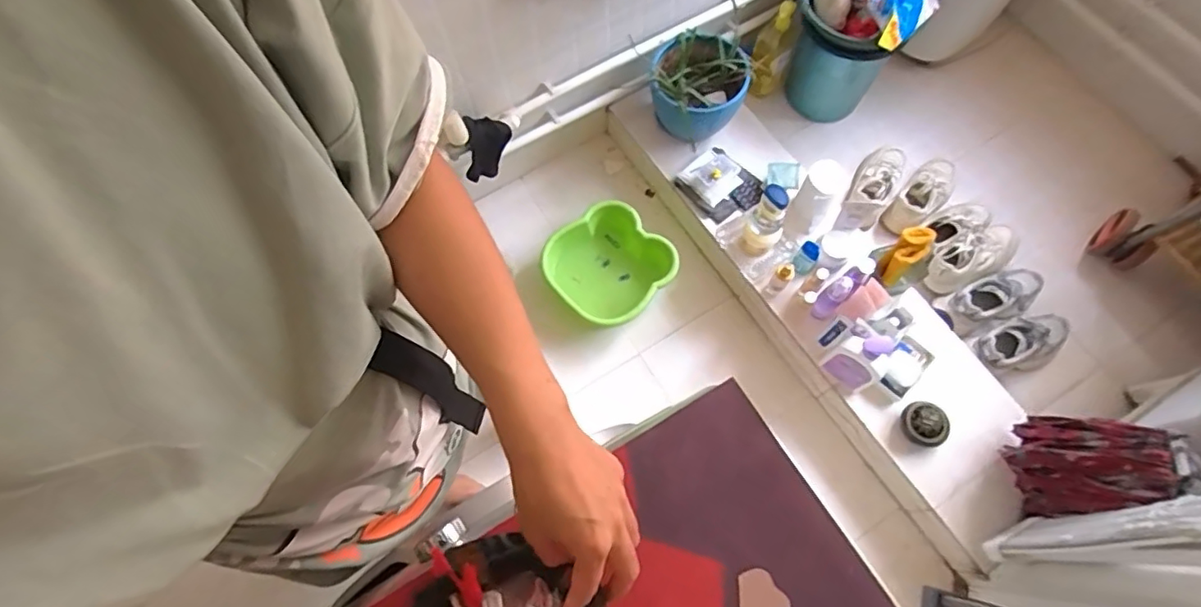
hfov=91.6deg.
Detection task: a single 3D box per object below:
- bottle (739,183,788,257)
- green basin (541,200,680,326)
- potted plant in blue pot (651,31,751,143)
[{"bbox_3d":[0.340,-0.166,1.229,0.057,0.198,0.075,-39,72,-13],"label":"bottle"},{"bbox_3d":[0.012,-0.095,1.396,0.247,0.127,0.306,-41,73,-13],"label":"green basin"},{"bbox_3d":[0.214,-0.461,1.326,0.201,0.202,0.199,-1,69,2],"label":"potted plant in blue pot"}]

